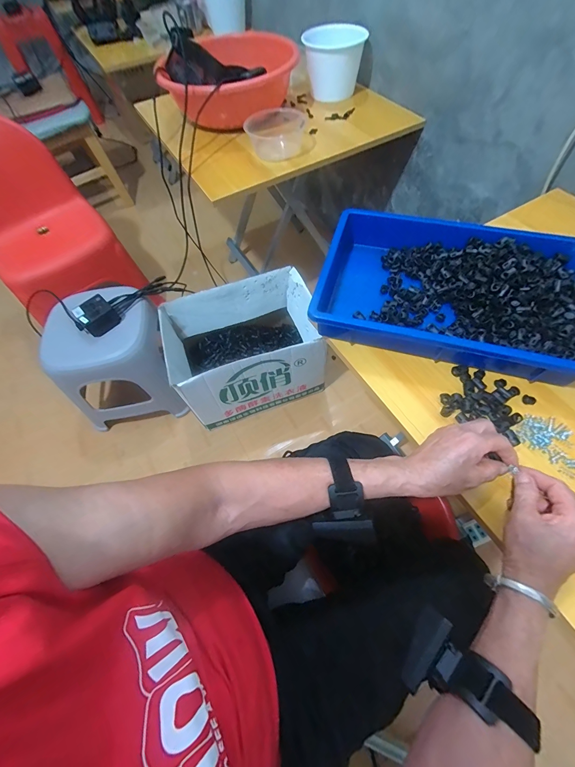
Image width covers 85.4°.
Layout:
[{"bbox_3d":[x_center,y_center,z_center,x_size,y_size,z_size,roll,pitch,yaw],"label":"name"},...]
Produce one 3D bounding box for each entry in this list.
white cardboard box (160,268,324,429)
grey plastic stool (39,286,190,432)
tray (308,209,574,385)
[{"bbox_3d":[-0.117,-0.100,0.903,0.391,0.248,0.285,-19,61,-7],"label":"white cardboard box"},{"bbox_3d":[-0.469,-0.070,0.880,0.291,0.298,0.256,-14,61,-4],"label":"grey plastic stool"},{"bbox_3d":[0.241,-0.147,0.475,0.368,0.059,0.261,13,63,11],"label":"tray"}]

